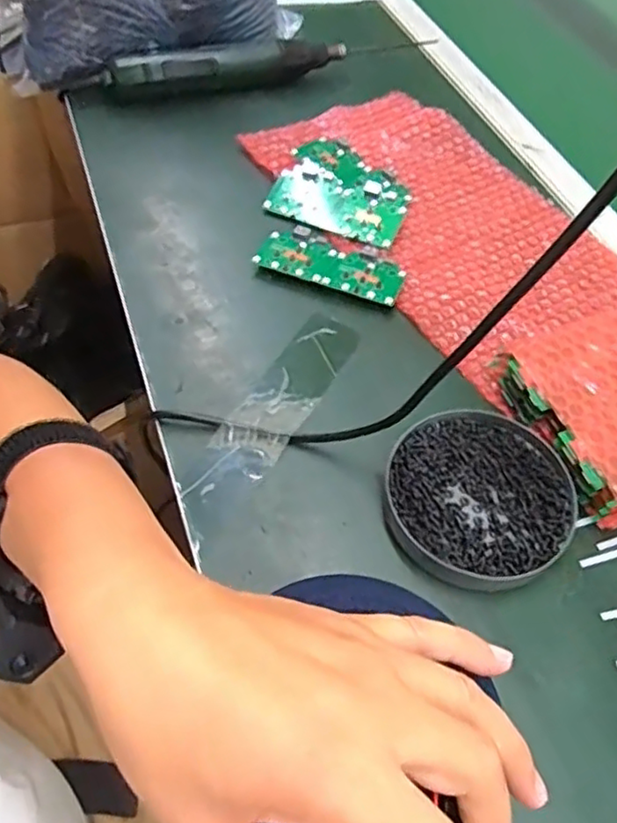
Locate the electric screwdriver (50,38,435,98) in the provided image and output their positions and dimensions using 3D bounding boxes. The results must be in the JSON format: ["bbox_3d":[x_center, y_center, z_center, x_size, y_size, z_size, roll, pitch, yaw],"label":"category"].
[{"bbox_3d":[-0.062,-0.356,0.664,0.359,0.035,0.043,-11,56,-8],"label":"electric screwdriver"}]

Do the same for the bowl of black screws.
[{"bbox_3d":[0.106,0.053,0.403,0.108,0.023,0.118,0,55,0],"label":"bowl of black screws"}]

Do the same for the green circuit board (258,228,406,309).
[{"bbox_3d":[0.020,-0.118,0.522,0.115,0.011,0.054,21,58,13],"label":"green circuit board"}]

